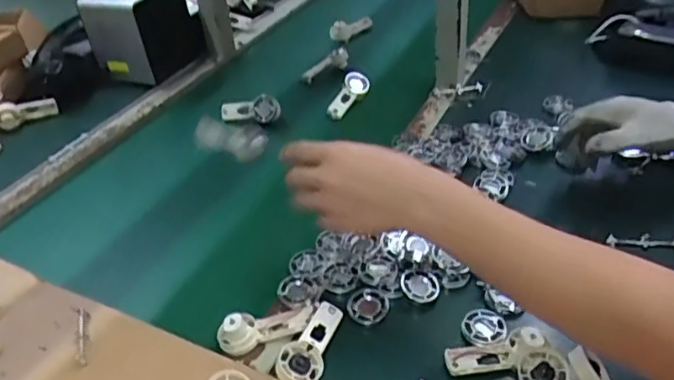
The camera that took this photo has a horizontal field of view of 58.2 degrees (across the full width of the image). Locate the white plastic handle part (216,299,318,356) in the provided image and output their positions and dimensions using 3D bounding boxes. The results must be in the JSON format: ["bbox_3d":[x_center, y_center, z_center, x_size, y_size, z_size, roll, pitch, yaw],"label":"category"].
[{"bbox_3d":[-0.067,0.129,0.586,0.094,0.028,0.035,-14,38,-11],"label":"white plastic handle part"}]

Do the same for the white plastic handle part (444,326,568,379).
[{"bbox_3d":[0.149,0.147,0.535,0.099,0.024,0.056,-2,34,28],"label":"white plastic handle part"}]

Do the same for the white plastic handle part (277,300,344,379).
[{"bbox_3d":[-0.021,0.140,0.552,0.035,0.016,0.092,13,41,24],"label":"white plastic handle part"}]

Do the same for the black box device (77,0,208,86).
[{"bbox_3d":[-0.320,-0.268,1.026,0.139,0.172,0.136,12,40,24],"label":"black box device"}]

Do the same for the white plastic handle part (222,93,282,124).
[{"bbox_3d":[-0.132,-0.124,0.915,0.094,0.044,0.017,8,39,17],"label":"white plastic handle part"}]

